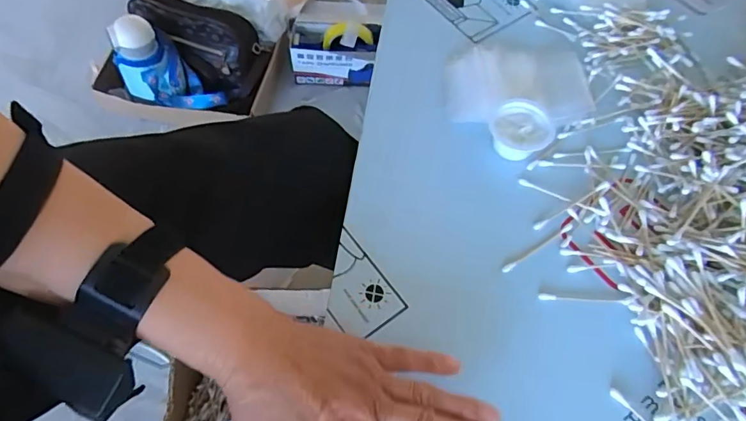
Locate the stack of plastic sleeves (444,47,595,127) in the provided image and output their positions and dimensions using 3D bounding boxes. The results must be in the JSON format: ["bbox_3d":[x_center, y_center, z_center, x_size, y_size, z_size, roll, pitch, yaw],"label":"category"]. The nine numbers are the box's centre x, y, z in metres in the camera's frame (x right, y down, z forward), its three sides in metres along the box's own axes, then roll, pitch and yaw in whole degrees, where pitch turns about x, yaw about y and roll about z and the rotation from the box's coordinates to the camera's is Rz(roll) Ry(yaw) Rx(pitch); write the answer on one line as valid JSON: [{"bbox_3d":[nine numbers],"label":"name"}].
[{"bbox_3d":[0.134,-0.120,0.452,0.132,0.015,0.087,0,64,0],"label":"stack of plastic sleeves"}]

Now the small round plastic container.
[{"bbox_3d":[0.126,-0.071,0.419,0.047,0.020,0.048,0,64,0],"label":"small round plastic container"}]

